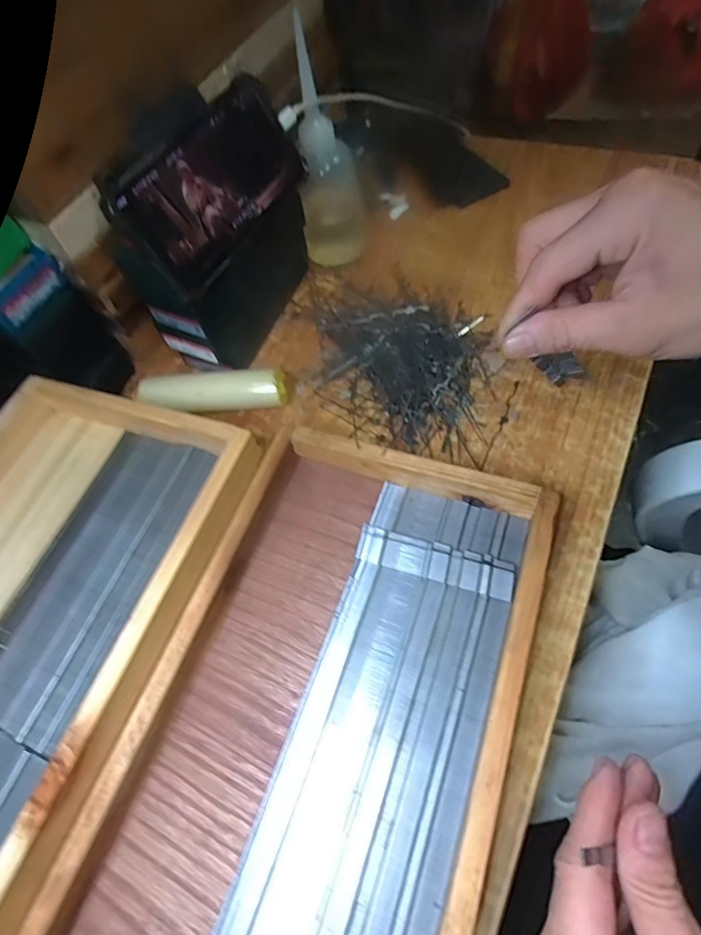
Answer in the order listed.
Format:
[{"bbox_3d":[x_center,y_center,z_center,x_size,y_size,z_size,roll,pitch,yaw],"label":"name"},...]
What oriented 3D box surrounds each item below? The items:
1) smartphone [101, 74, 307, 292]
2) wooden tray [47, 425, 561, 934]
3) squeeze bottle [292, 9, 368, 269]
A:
[{"bbox_3d":[-0.088,-0.188,0.328,0.012,0.072,0.144,8,57,46],"label":"smartphone"},{"bbox_3d":[-0.026,0.179,0.261,0.199,0.055,0.423,15,64,17],"label":"wooden tray"},{"bbox_3d":[-0.017,-0.275,0.438,0.064,0.155,0.067,-10,59,3],"label":"squeeze bottle"}]

